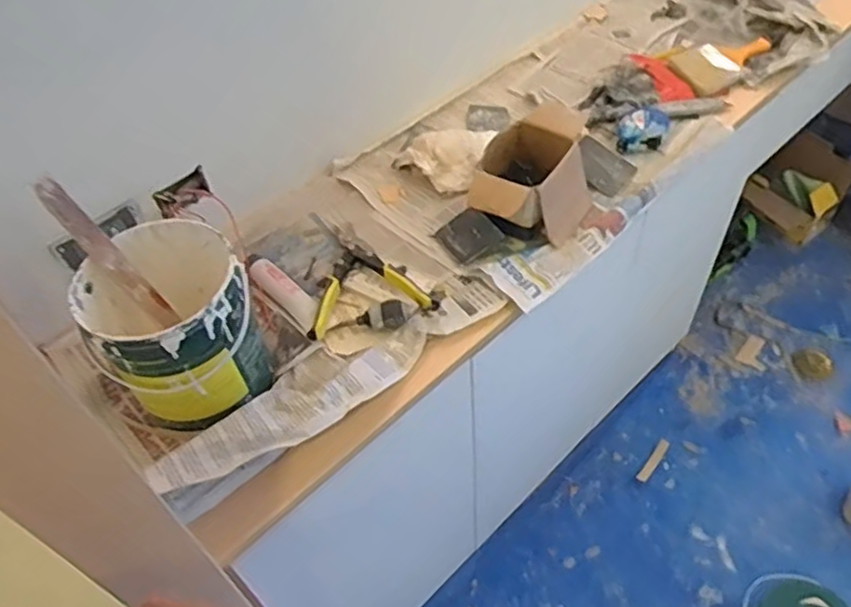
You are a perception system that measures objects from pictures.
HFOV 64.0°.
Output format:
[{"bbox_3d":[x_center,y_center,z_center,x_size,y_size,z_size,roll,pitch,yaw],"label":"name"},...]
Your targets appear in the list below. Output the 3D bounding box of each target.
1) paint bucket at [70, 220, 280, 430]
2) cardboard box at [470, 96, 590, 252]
[{"bbox_3d":[-0.278,0.036,0.783,0.162,0.193,0.165,-2,50,3],"label":"paint bucket"},{"bbox_3d":[0.167,-0.184,1.001,0.142,0.107,0.204,20,54,20],"label":"cardboard box"}]

